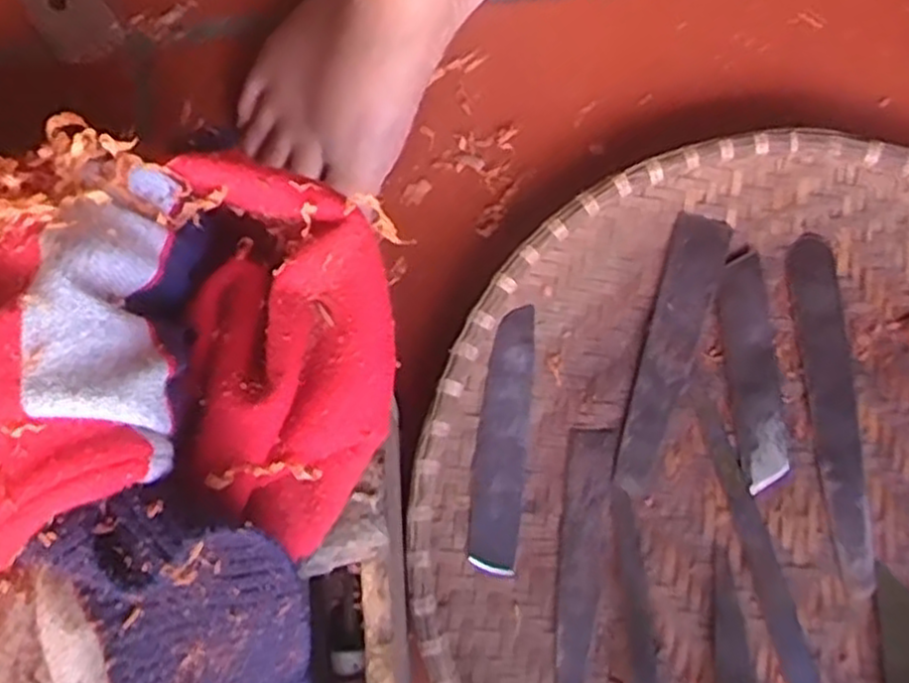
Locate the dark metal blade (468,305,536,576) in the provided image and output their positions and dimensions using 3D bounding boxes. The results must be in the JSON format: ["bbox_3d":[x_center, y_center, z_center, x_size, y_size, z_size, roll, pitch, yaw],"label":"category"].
[{"bbox_3d":[0.021,0.041,0.336,0.022,0.006,0.112,8,79,1],"label":"dark metal blade"}]

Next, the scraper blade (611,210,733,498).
[{"bbox_3d":[0.098,0.003,0.349,0.025,0.004,0.130,18,79,3],"label":"scraper blade"}]

